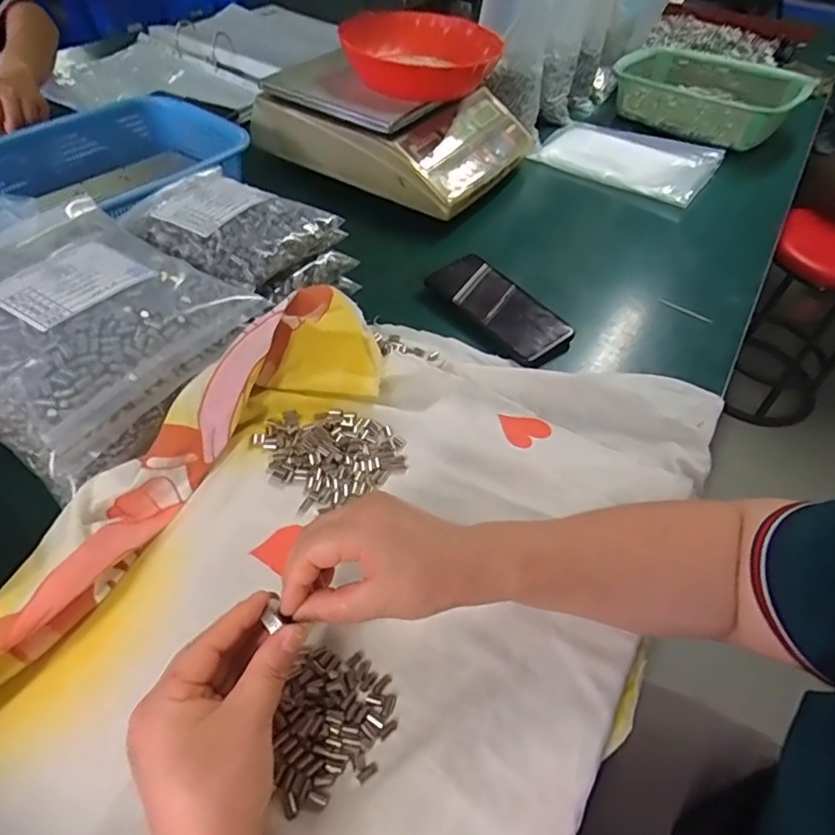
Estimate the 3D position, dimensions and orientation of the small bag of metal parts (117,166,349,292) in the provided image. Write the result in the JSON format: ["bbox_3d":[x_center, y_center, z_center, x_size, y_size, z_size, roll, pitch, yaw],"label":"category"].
[{"bbox_3d":[-0.182,-0.188,0.526,0.166,0.037,0.134,27,53,16],"label":"small bag of metal parts"}]

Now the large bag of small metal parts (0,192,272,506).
[{"bbox_3d":[-0.275,-0.073,0.449,0.221,0.107,0.195,28,53,16],"label":"large bag of small metal parts"}]

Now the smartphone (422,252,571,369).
[{"bbox_3d":[0.087,-0.119,0.587,0.072,0.017,0.161,-31,59,-26],"label":"smartphone"}]

